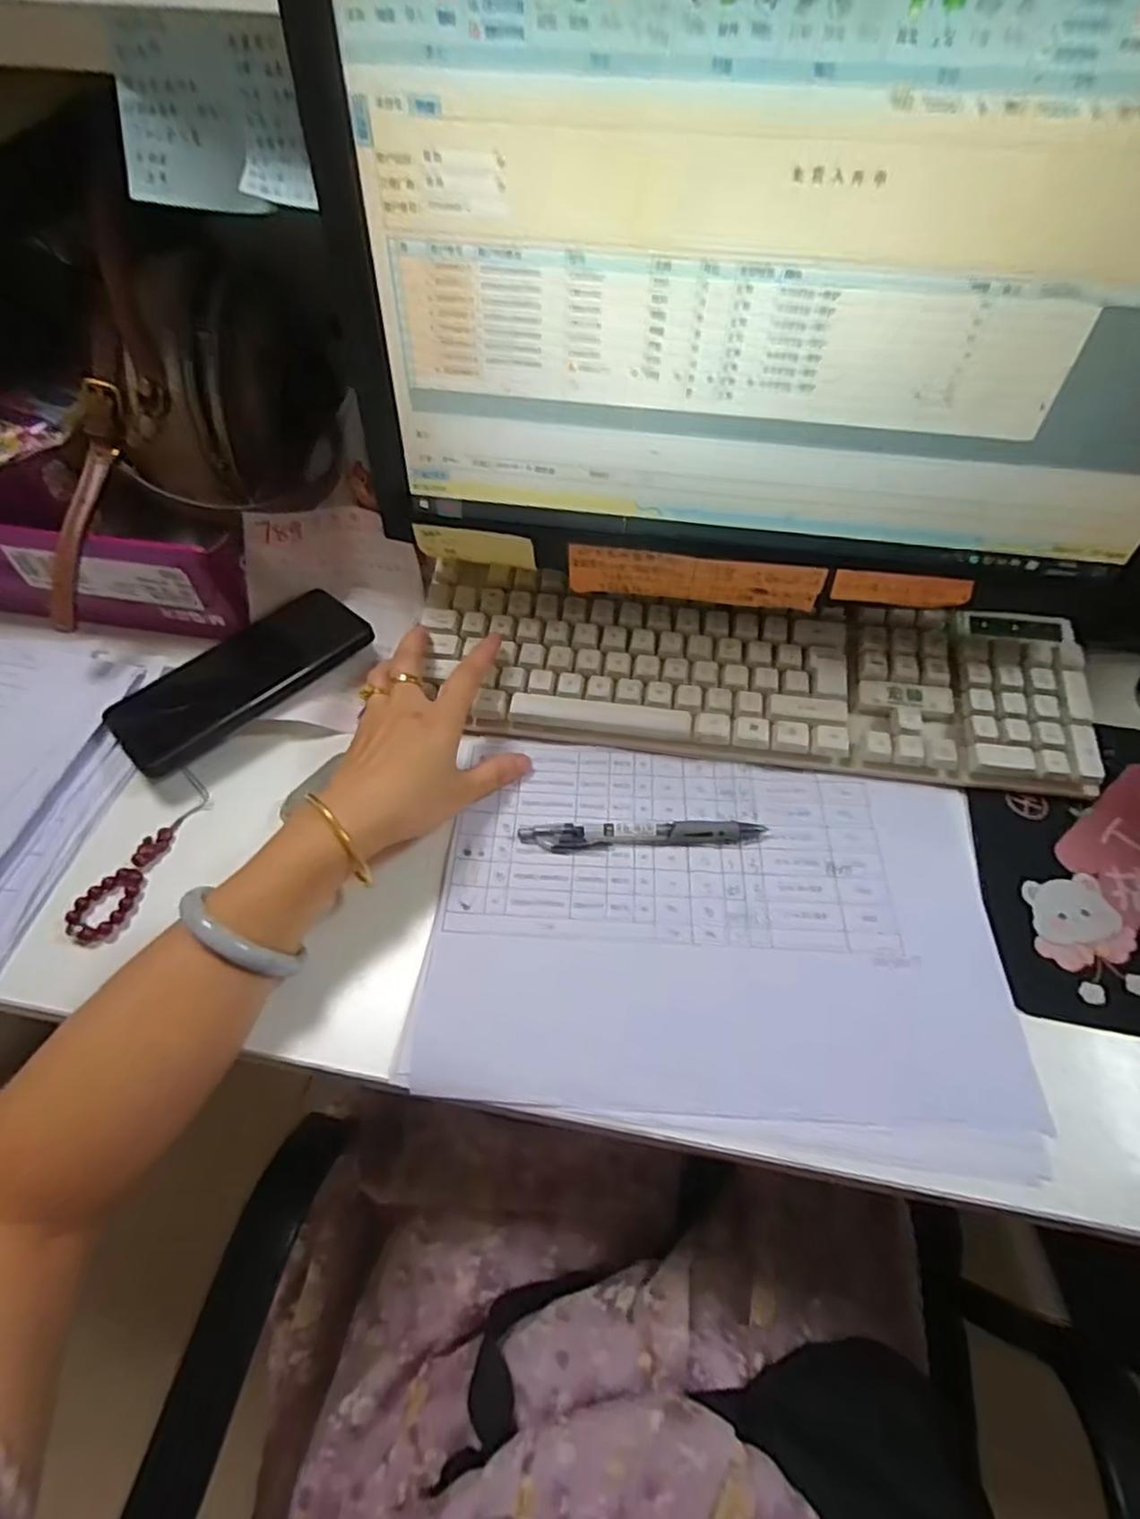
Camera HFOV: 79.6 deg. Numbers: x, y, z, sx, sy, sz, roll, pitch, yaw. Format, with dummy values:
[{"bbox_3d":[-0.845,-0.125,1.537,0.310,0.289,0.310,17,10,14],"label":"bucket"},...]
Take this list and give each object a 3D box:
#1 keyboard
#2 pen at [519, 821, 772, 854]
[{"bbox_3d":[0.111,-0.055,0.445,0.409,0.042,0.114,8,54,5],"label":"keyboard"},{"bbox_3d":[0.043,0.043,0.397,0.141,0.012,0.014,-1,54,-2],"label":"pen"}]

